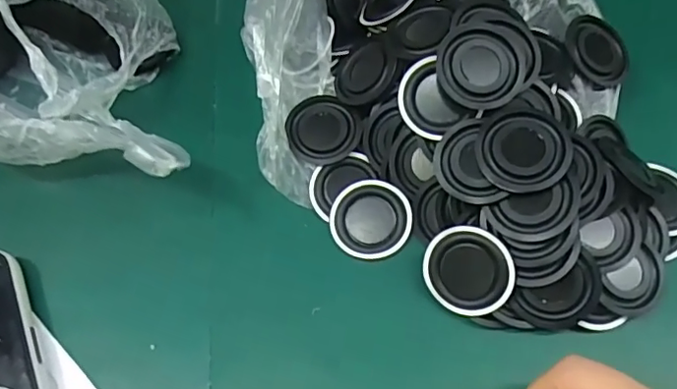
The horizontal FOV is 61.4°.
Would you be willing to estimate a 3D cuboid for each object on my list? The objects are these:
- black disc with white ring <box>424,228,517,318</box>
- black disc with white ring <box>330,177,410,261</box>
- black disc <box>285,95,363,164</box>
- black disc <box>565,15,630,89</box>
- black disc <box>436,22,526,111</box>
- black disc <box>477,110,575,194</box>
[{"bbox_3d":[0.056,0.033,0.248,0.037,0.004,0.038,1,92,23],"label":"black disc with white ring"},{"bbox_3d":[0.016,0.011,0.274,0.038,0.004,0.037,-2,63,3],"label":"black disc with white ring"},{"bbox_3d":[-0.008,-0.035,0.291,0.036,0.005,0.036,-2,63,3],"label":"black disc"},{"bbox_3d":[0.131,-0.073,0.288,0.037,0.004,0.037,4,77,-18],"label":"black disc"},{"bbox_3d":[0.064,-0.058,0.255,0.038,0.007,0.039,0,88,-1],"label":"black disc"},{"bbox_3d":[0.079,-0.019,0.243,0.038,0.007,0.035,-2,63,3],"label":"black disc"}]

